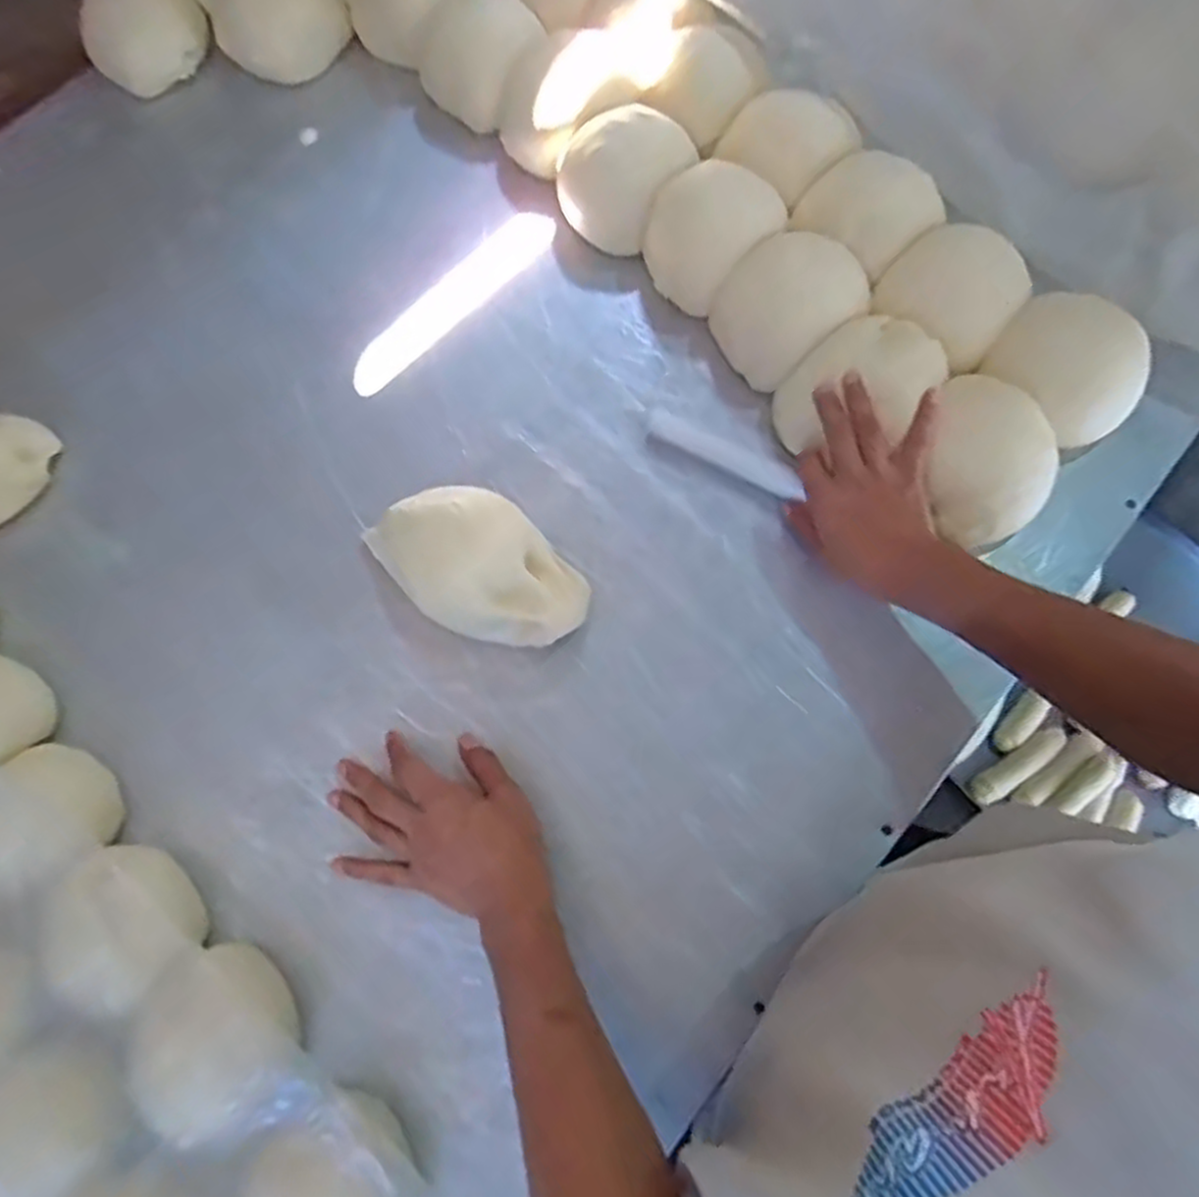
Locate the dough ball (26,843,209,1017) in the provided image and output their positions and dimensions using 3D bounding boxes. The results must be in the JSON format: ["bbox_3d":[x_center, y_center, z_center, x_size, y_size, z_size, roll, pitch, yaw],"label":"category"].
[{"bbox_3d":[-0.303,0.209,0.484,0.078,0.053,0.093,-40,76,-11],"label":"dough ball"}]

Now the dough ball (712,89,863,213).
[{"bbox_3d":[0.161,-0.387,0.634,0.088,0.040,0.085,-40,76,-11],"label":"dough ball"}]

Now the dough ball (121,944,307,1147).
[{"bbox_3d":[-0.229,0.267,0.449,0.087,0.055,0.103,-37,76,-10],"label":"dough ball"}]

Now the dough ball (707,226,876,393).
[{"bbox_3d":[0.153,-0.236,0.609,0.109,0.066,0.098,-29,74,-8],"label":"dough ball"}]

